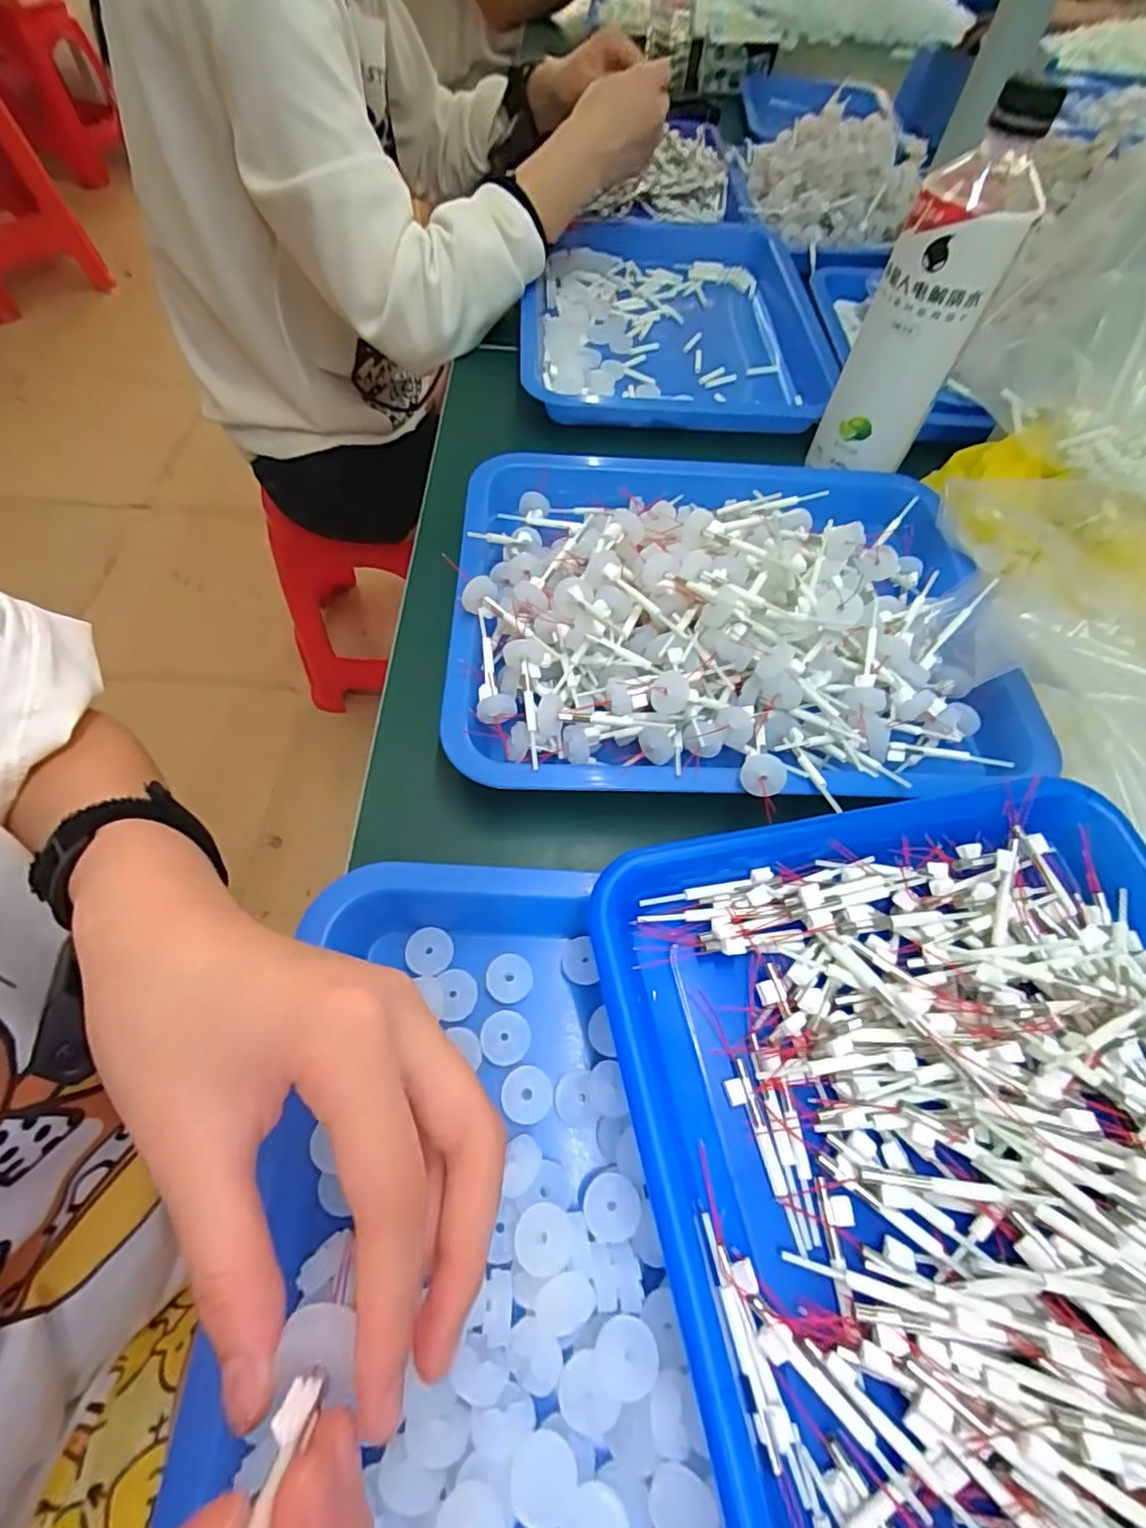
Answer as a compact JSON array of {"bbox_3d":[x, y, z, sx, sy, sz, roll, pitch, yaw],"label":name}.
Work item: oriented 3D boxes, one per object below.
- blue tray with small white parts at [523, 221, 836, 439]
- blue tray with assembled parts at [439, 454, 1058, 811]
[{"bbox_3d":[0.085,-0.419,0.574,0.247,0.039,0.367,6,61,-1],"label":"blue tray with small white parts"},{"bbox_3d":[0.096,-0.104,0.360,0.329,0.066,0.264,1,61,-3],"label":"blue tray with assembled parts"}]

